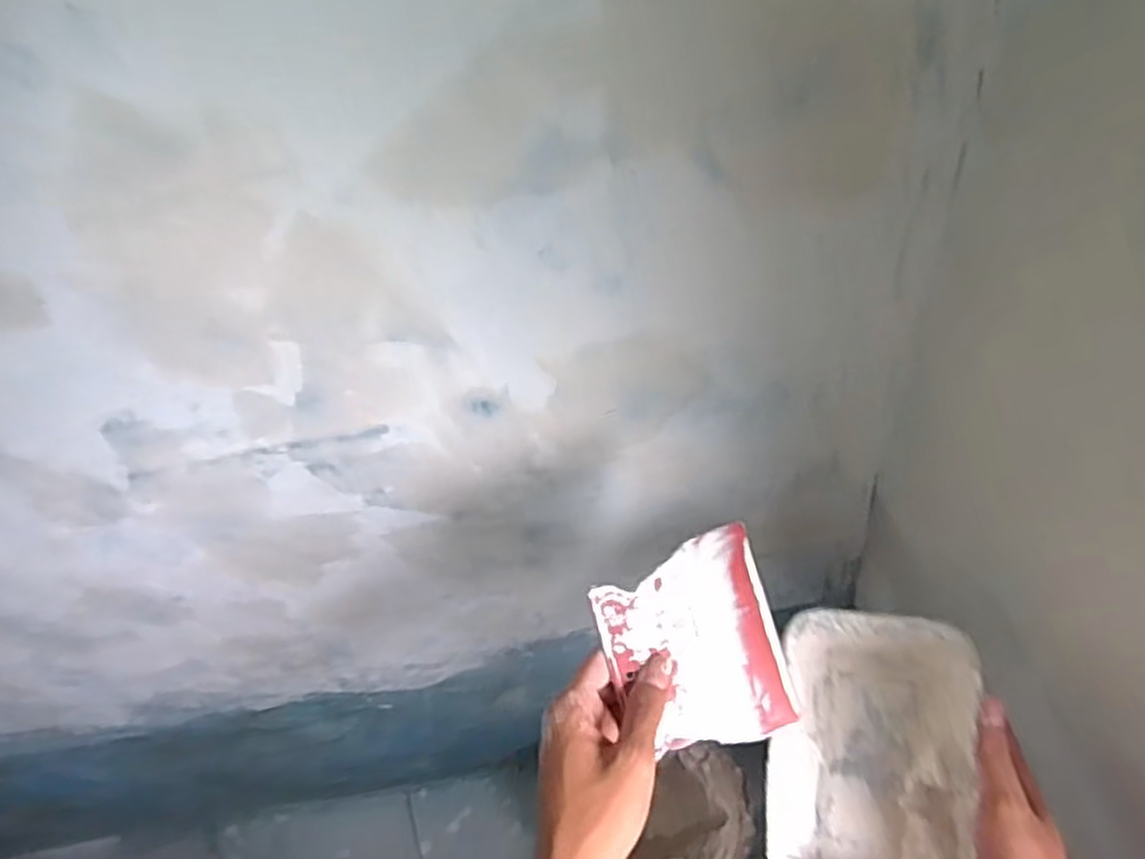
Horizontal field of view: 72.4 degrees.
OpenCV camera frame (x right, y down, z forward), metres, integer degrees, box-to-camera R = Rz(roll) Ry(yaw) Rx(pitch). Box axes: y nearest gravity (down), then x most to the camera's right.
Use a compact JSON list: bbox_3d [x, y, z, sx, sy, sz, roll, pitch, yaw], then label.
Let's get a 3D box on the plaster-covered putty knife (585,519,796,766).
[{"bbox_3d":[0.072,0.128,0.458,0.101,0.006,0.119,-17,89,-10],"label":"plaster-covered putty knife"}]

